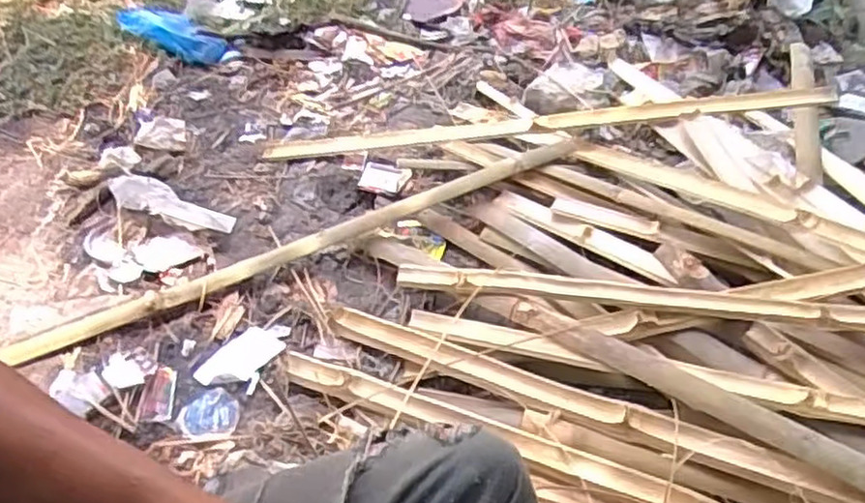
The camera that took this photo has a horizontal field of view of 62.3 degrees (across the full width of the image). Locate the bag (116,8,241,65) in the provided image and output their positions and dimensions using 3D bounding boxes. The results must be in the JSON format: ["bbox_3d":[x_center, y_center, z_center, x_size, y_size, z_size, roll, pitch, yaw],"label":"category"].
[{"bbox_3d":[-0.514,-0.437,1.428,0.259,0.032,0.093,25,48,7],"label":"bag"}]

